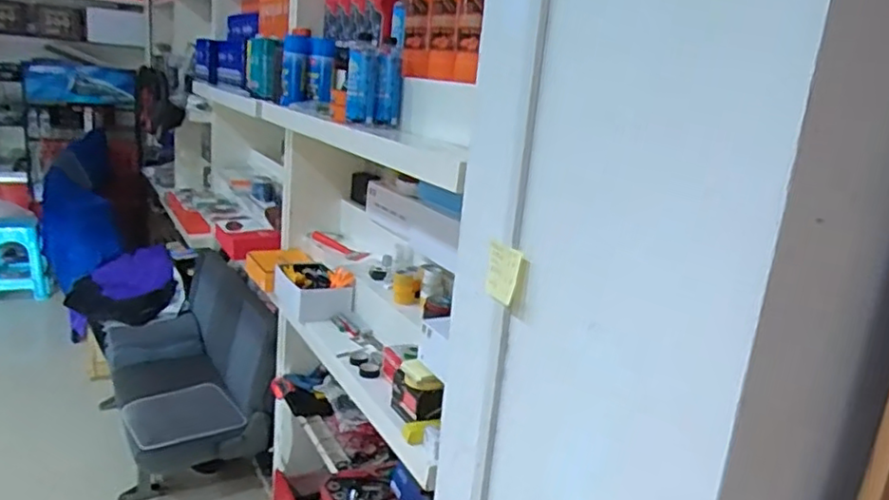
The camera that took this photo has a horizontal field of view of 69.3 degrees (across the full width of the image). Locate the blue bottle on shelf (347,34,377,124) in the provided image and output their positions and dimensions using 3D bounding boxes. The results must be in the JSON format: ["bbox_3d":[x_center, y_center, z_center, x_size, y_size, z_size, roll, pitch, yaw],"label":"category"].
[{"bbox_3d":[-0.189,-0.385,1.457,0.061,0.181,0.071,3,15,-9],"label":"blue bottle on shelf"}]

